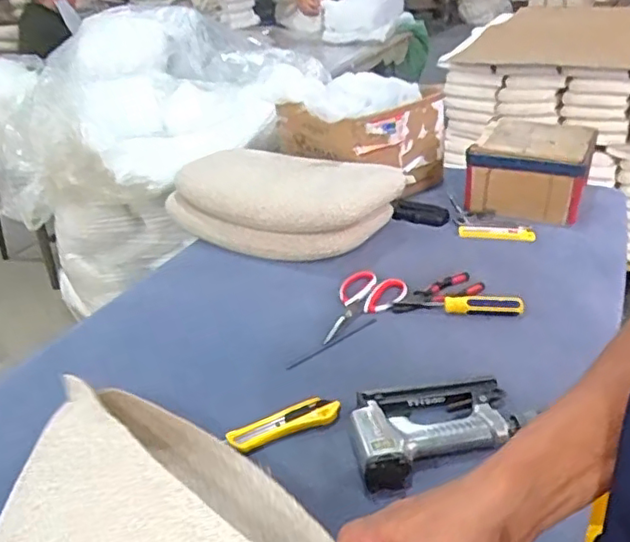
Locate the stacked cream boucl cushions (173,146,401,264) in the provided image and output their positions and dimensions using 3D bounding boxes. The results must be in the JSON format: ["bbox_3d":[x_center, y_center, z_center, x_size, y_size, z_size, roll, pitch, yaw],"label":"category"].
[{"bbox_3d":[-0.068,-0.137,1.171,0.459,0.122,0.232,13,35,25],"label":"stacked cream boucl cushions"}]

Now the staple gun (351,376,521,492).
[{"bbox_3d":[0.139,0.178,0.703,0.191,0.039,0.131,-6,31,-4],"label":"staple gun"}]

